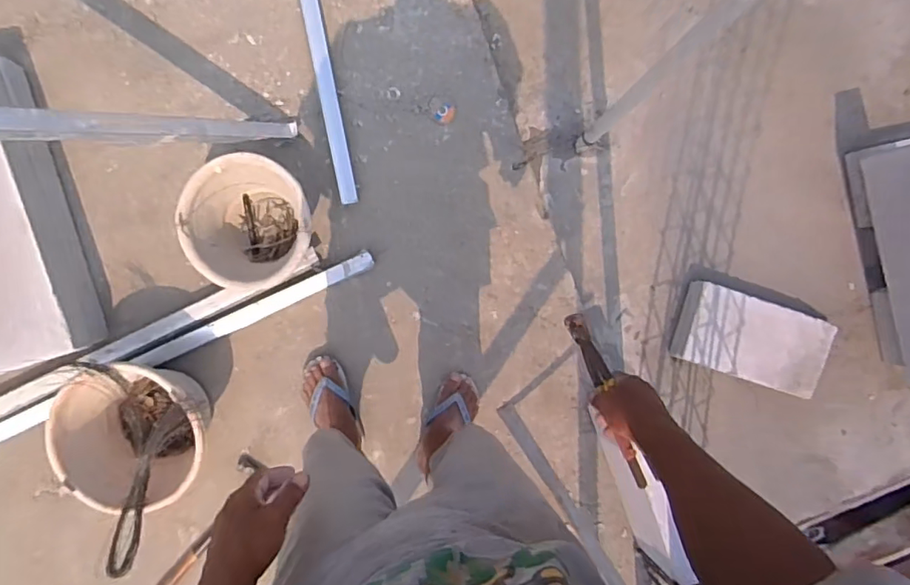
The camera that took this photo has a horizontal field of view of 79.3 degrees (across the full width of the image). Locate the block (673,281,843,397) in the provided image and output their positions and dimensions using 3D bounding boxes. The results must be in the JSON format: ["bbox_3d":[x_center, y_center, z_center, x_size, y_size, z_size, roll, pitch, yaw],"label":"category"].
[{"bbox_3d":[0.759,0.120,1.401,0.394,0.097,0.210,18,89,-6],"label":"block"}]

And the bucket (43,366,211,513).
[{"bbox_3d":[-0.624,0.274,1.106,0.262,0.211,0.276,0,91,-6],"label":"bucket"}]

